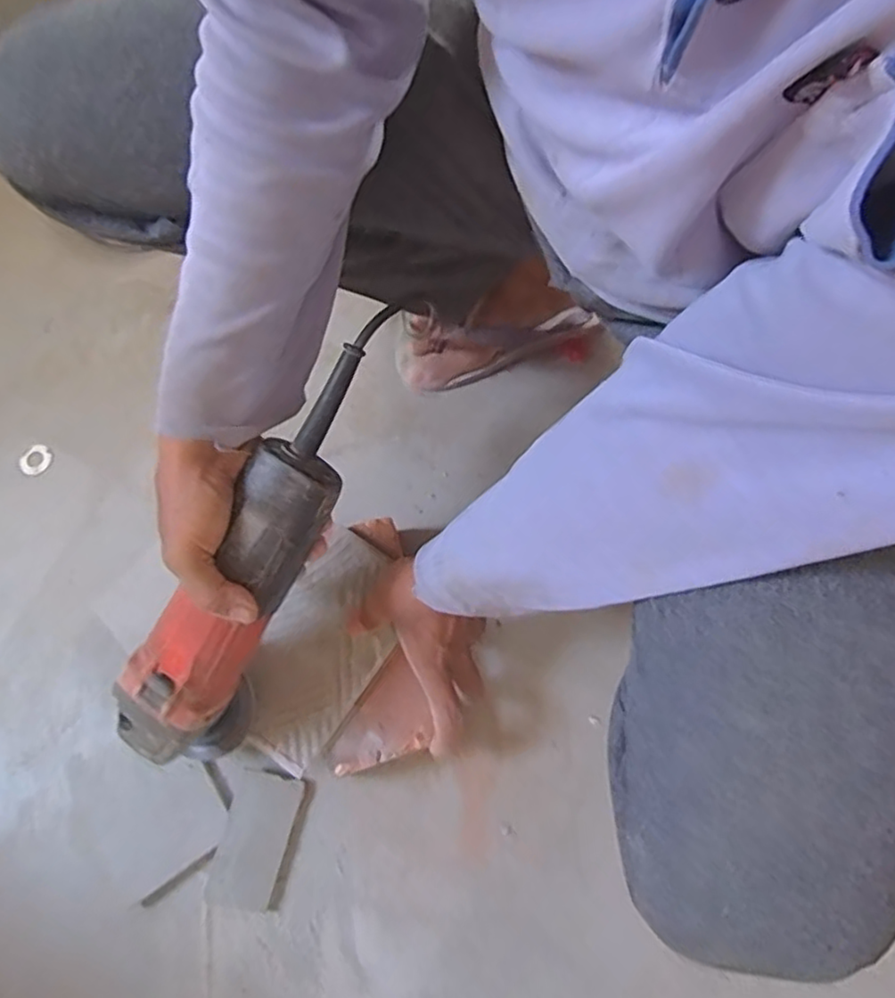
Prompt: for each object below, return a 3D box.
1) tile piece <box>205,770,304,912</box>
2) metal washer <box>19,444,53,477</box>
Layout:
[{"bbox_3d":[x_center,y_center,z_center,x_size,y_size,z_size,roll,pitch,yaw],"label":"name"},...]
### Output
[{"bbox_3d":[-0.148,0.262,0.509,0.049,0.010,0.094,13,70,5],"label":"tile piece"},{"bbox_3d":[-0.392,-0.038,0.630,0.028,0.004,0.031,27,72,10],"label":"metal washer"}]

